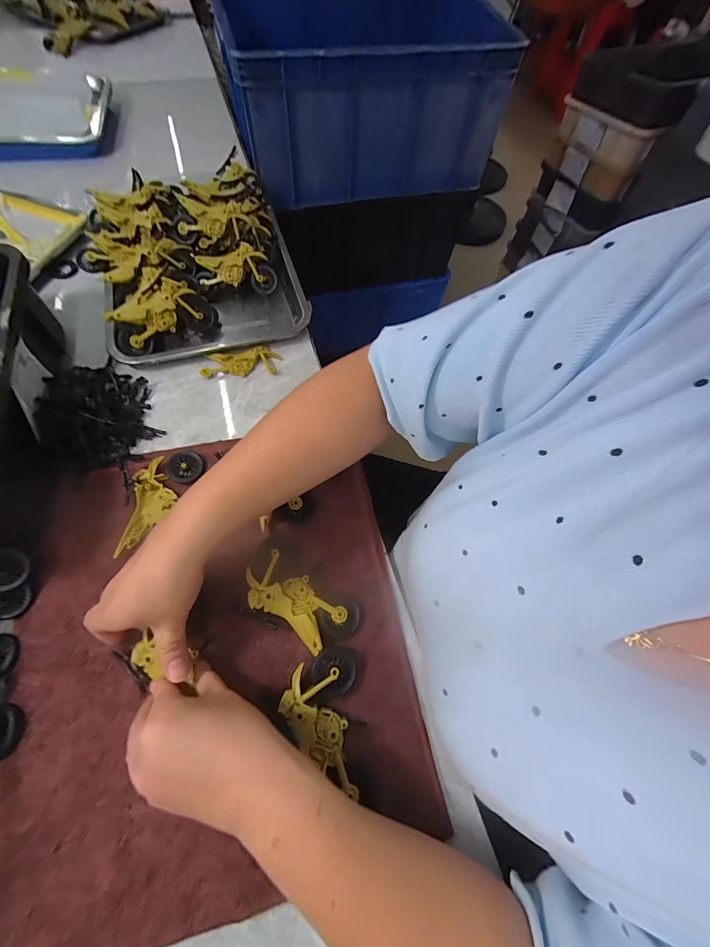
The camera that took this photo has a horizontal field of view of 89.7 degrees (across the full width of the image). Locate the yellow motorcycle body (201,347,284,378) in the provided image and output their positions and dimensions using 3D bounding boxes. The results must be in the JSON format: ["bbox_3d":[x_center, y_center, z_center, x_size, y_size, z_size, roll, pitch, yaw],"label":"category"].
[{"bbox_3d":[-0.148,-0.145,0.465,0.097,0.013,0.039,-7,65,-7],"label":"yellow motorcycle body"}]

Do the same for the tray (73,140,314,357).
[{"bbox_3d":[-0.235,-0.315,0.509,0.276,0.074,0.341,-15,66,-11],"label":"tray"}]

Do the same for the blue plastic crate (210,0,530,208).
[{"bbox_3d":[0.002,-0.825,0.769,0.528,0.264,0.455,-12,66,-9],"label":"blue plastic crate"}]

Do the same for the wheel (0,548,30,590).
[{"bbox_3d":[-0.315,0.086,0.321,0.034,0.008,0.034,7,76,-29],"label":"wheel"}]

